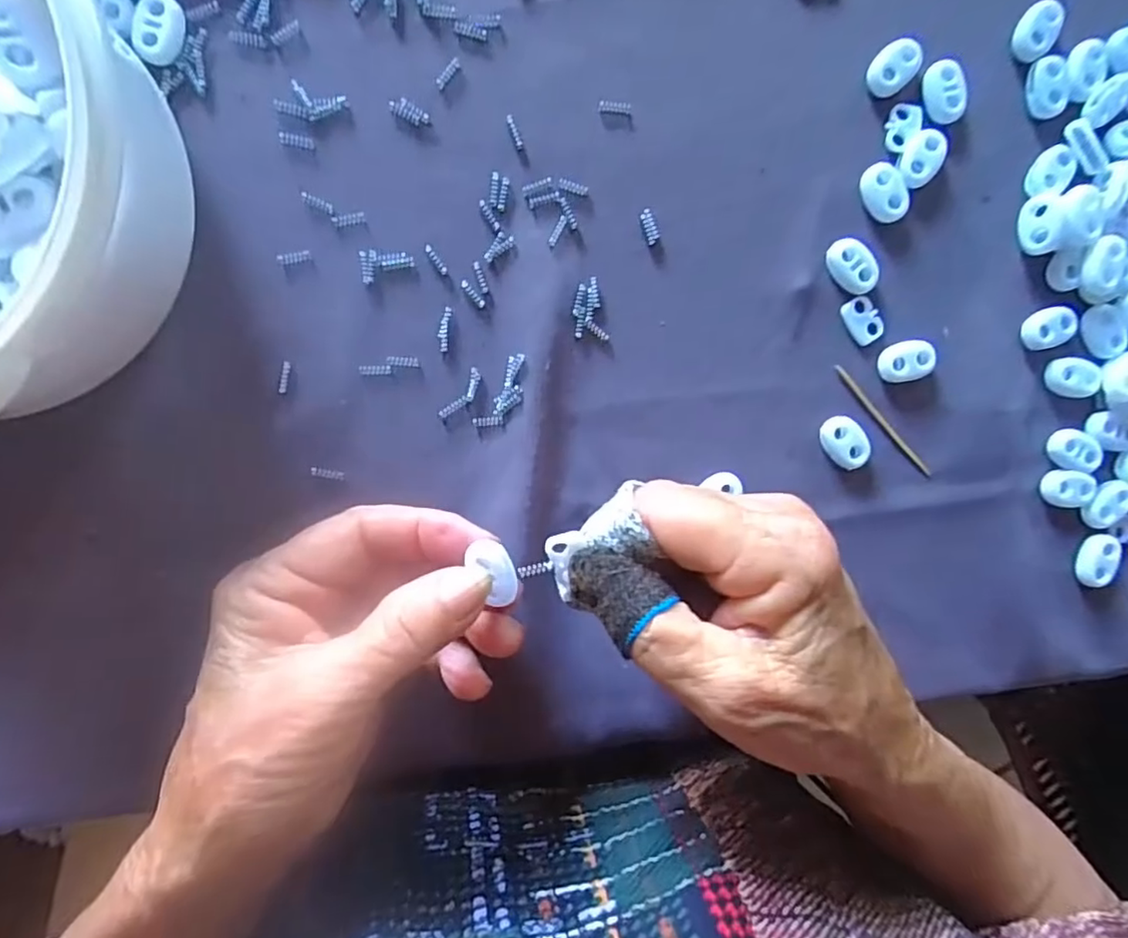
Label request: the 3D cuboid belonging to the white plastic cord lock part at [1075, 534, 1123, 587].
[{"bbox_3d":[0.225,0.039,0.259,0.009,0.008,0.022,3,93,-6],"label":"white plastic cord lock part"}]

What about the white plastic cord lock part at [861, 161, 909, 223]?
[{"bbox_3d":[0.124,-0.107,0.238,0.015,0.005,0.022,-27,96,-3],"label":"white plastic cord lock part"}]

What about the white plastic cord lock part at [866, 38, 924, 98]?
[{"bbox_3d":[0.126,-0.153,0.235,0.015,0.008,0.020,42,89,-6],"label":"white plastic cord lock part"}]

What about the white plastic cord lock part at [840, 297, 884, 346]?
[{"bbox_3d":[0.119,-0.059,0.244,0.013,0.004,0.019,-35,96,-3],"label":"white plastic cord lock part"}]

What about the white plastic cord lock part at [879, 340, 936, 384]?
[{"bbox_3d":[0.137,-0.043,0.246,0.022,0.005,0.016,-10,94,-5],"label":"white plastic cord lock part"}]

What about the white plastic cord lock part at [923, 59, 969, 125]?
[{"bbox_3d":[0.146,-0.144,0.236,0.013,0.007,0.022,-13,95,-5],"label":"white plastic cord lock part"}]

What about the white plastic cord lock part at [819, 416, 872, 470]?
[{"bbox_3d":[0.112,-0.011,0.247,0.015,0.006,0.022,-43,96,-2],"label":"white plastic cord lock part"}]

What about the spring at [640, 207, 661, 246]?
[{"bbox_3d":[0.033,-0.092,0.234,0.006,0.004,0.013,-21,98,-4],"label":"spring"}]

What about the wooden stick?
[{"bbox_3d":[0.129,-0.018,0.247,0.004,0.004,0.060,-42,99,-1],"label":"wooden stick"}]

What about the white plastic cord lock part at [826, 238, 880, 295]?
[{"bbox_3d":[0.113,-0.079,0.240,0.016,0.005,0.022,-34,96,-3],"label":"white plastic cord lock part"}]

